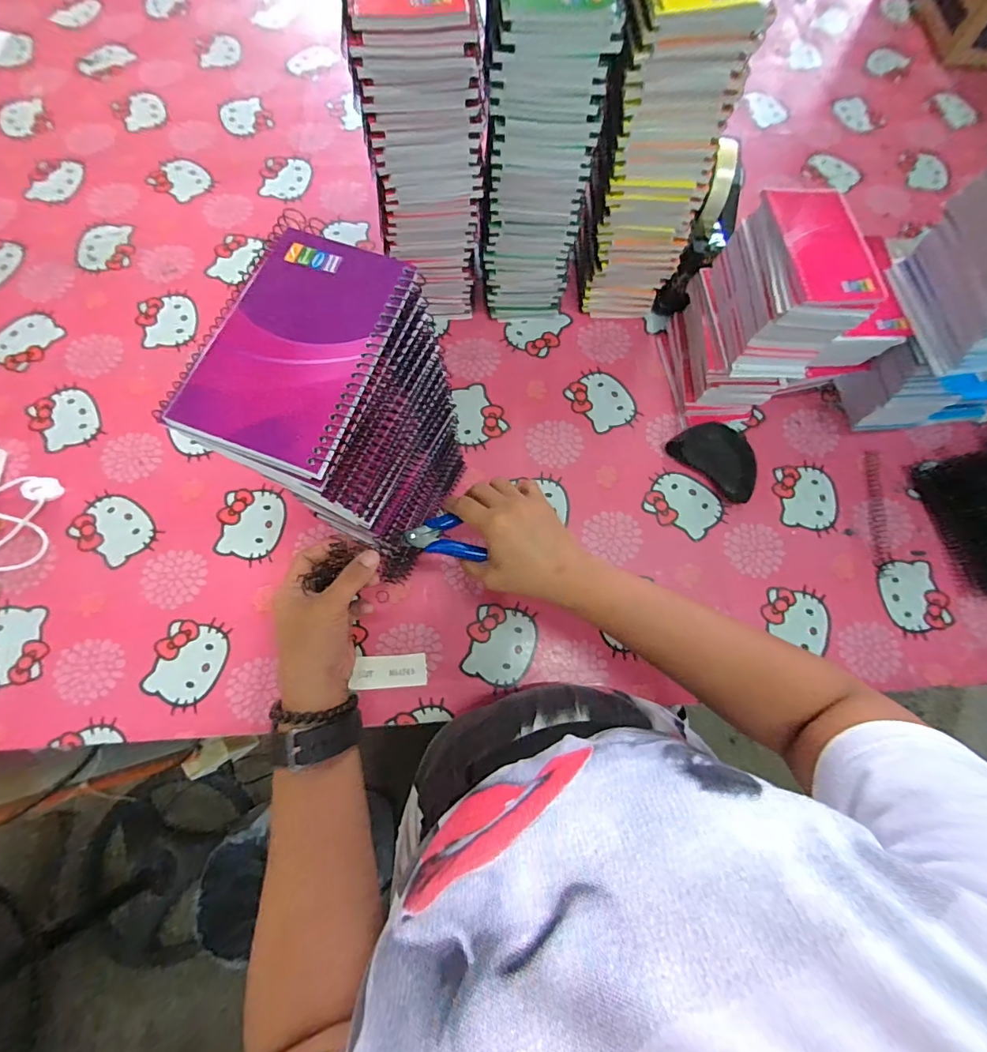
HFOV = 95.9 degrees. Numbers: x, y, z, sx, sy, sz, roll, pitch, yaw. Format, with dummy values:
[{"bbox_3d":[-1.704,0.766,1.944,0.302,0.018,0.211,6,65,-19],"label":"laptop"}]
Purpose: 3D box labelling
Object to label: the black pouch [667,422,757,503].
[{"bbox_3d":[0.266,-0.082,0.522,0.103,0.024,0.071,43,77,10],"label":"black pouch"}]

